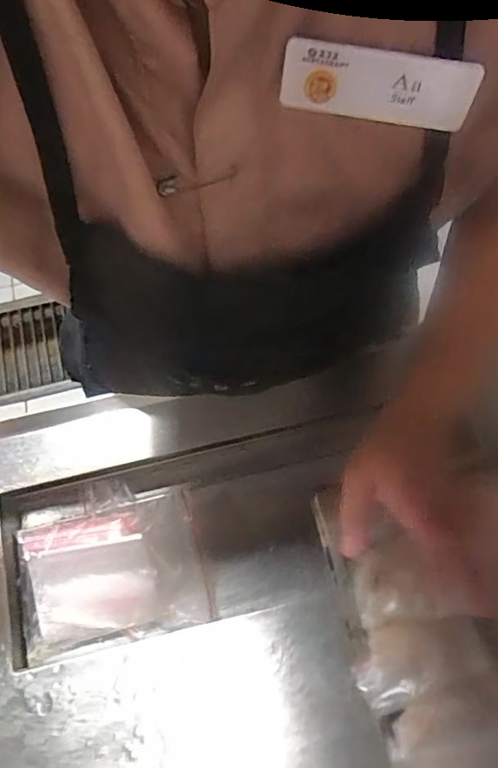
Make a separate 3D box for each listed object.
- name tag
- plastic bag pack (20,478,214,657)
[{"bbox_3d":[0.051,-0.119,0.211,0.075,0.028,0.005,7,53,3],"label":"name tag"},{"bbox_3d":[-0.141,0.178,0.536,0.176,0.058,0.150,-16,71,-5],"label":"plastic bag pack"}]

